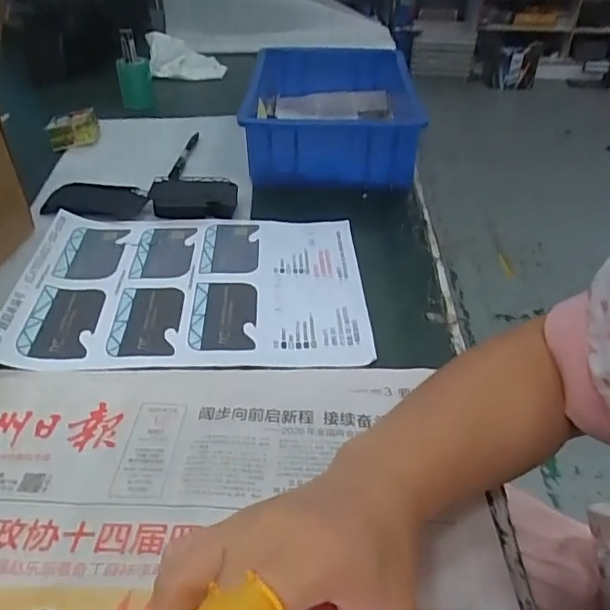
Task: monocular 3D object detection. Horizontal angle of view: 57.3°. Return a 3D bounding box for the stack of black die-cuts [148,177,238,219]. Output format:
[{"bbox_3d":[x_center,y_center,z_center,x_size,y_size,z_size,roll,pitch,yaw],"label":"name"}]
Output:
[{"bbox_3d":[-0.120,-0.117,0.605,0.092,0.022,0.066,1,38,-1],"label":"stack of black die-cuts"}]

